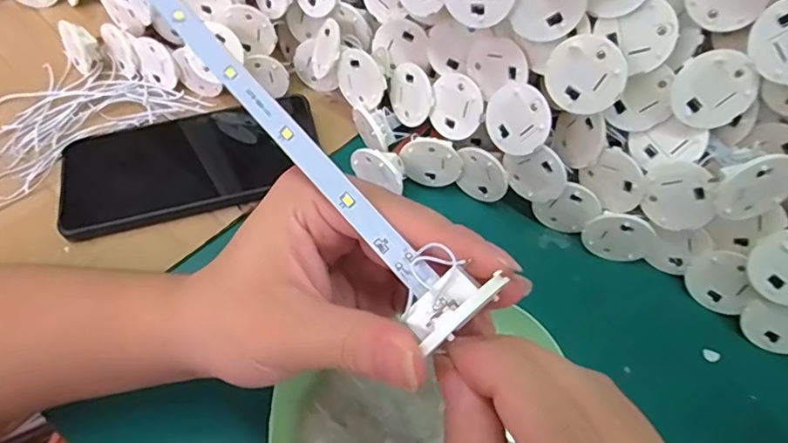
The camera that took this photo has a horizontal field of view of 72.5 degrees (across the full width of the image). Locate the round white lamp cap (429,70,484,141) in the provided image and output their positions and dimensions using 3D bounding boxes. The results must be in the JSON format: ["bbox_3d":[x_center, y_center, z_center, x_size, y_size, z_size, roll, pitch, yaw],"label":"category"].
[{"bbox_3d":[0.038,-0.069,0.323,0.033,0.038,0.004,26,31,27],"label":"round white lamp cap"}]

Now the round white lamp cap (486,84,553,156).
[{"bbox_3d":[0.068,-0.056,0.296,0.036,0.037,0.004,-5,13,43],"label":"round white lamp cap"}]

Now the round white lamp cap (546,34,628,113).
[{"bbox_3d":[0.095,-0.073,0.268,0.037,0.038,0.004,50,43,-2],"label":"round white lamp cap"}]

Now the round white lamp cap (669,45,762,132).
[{"bbox_3d":[0.159,-0.065,0.267,0.038,0.038,0.004,35,33,-13],"label":"round white lamp cap"}]

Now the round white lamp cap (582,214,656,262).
[{"bbox_3d":[0.130,0.010,0.311,0.037,0.038,0.006,17,57,10],"label":"round white lamp cap"}]

